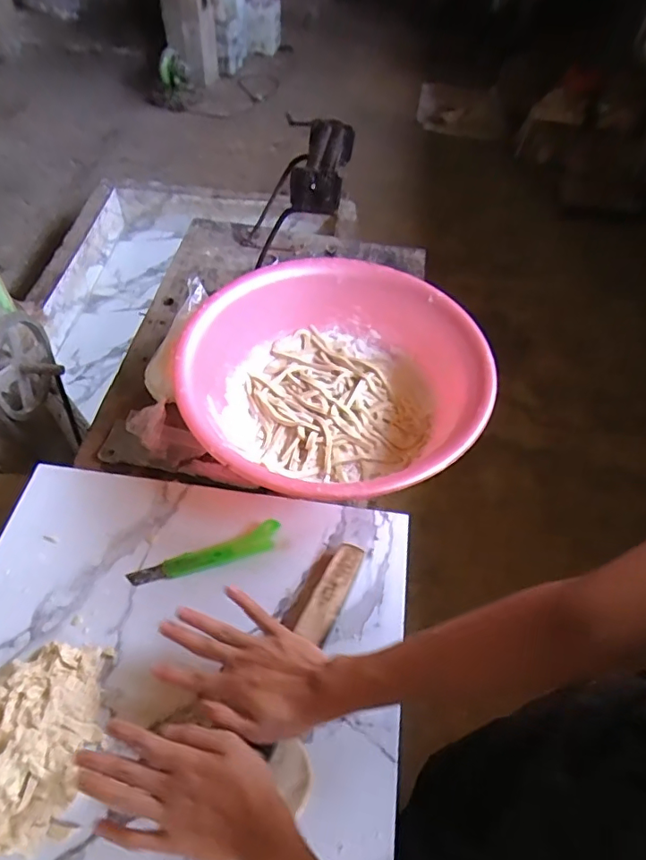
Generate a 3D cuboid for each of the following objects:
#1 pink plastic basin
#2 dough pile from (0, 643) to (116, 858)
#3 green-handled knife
[{"bbox_3d":[0.013,-0.070,0.760,0.396,0.117,0.421,2,52,-2],"label":"pink plastic basin"},{"bbox_3d":[-0.287,0.297,0.500,0.138,0.041,0.171,-8,53,-10],"label":"dough pile"},{"bbox_3d":[-0.139,0.154,0.634,0.182,0.016,0.036,-17,55,-17],"label":"green-handled knife"}]

